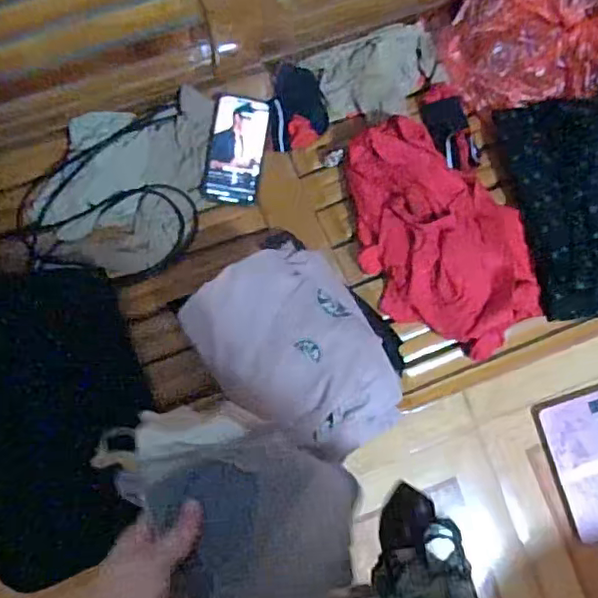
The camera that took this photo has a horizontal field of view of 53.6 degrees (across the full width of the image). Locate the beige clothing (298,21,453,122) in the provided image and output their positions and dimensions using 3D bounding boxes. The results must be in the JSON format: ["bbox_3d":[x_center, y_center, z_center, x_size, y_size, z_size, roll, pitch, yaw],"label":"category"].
[{"bbox_3d":[0.118,-0.322,0.860,0.179,0.026,0.123,-24,86,-8],"label":"beige clothing"}]

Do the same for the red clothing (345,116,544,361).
[{"bbox_3d":[0.178,-0.086,0.780,0.196,0.056,0.324,-34,88,-8],"label":"red clothing"}]

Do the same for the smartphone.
[{"bbox_3d":[-0.088,-0.209,0.833,0.078,0.011,0.150,8,83,-5],"label":"smartphone"}]

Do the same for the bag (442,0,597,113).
[{"bbox_3d":[0.325,-0.368,0.821,0.211,0.100,0.164,-10,84,-5],"label":"bag"}]

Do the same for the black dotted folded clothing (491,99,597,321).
[{"bbox_3d":[0.403,-0.128,0.804,0.200,0.067,0.297,-5,84,-6],"label":"black dotted folded clothing"}]

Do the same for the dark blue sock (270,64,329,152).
[{"bbox_3d":[0.000,-0.274,0.851,0.082,0.024,0.113,-5,84,-6],"label":"dark blue sock"}]

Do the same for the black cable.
[{"bbox_3d":[-0.235,-0.121,0.799,0.271,0.028,0.188,-35,88,-8],"label":"black cable"}]

